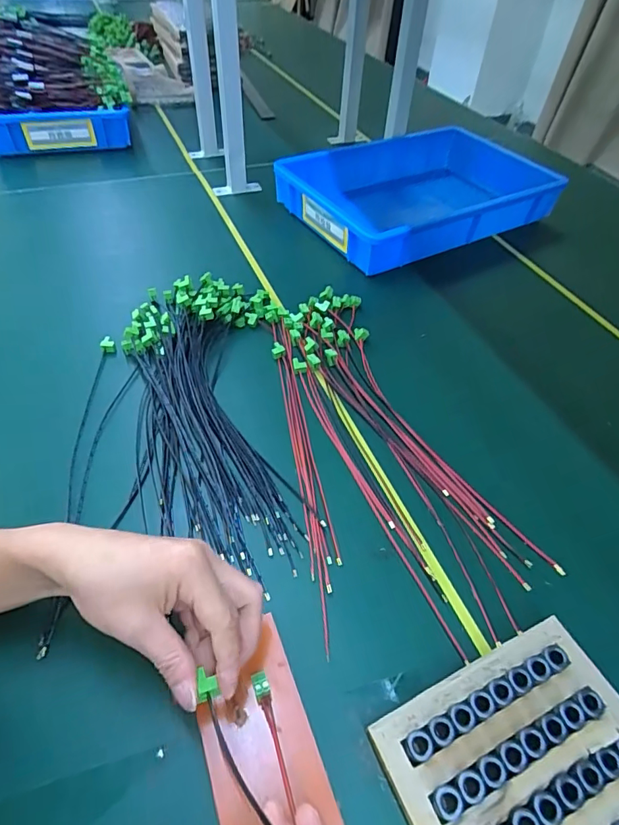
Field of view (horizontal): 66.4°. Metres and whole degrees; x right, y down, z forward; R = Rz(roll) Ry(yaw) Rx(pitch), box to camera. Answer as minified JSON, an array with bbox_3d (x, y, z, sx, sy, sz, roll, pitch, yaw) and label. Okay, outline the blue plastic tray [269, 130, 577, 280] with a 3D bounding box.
[{"bbox_3d":[0.203,-0.395,0.858,0.469,0.089,0.287,-23,54,-22],"label":"blue plastic tray"}]

